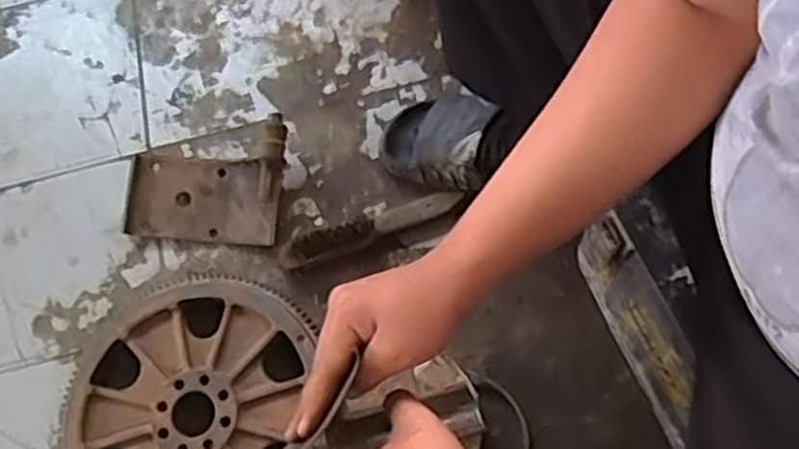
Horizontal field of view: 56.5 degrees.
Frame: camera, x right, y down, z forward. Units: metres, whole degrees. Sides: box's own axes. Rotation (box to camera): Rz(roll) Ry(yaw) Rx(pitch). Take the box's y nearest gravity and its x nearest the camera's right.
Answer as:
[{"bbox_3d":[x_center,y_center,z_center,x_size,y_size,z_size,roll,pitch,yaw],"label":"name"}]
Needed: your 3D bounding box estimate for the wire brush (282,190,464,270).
[{"bbox_3d":[-0.034,0.001,0.918,0.226,0.029,0.028,-19,68,-5],"label":"wire brush"}]

